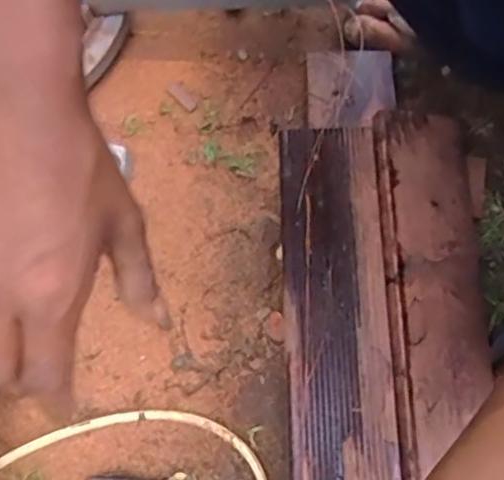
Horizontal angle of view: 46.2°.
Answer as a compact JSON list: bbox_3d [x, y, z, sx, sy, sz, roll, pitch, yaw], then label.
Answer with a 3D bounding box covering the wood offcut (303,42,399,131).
[{"bbox_3d":[0.100,-0.153,0.594,0.087,0.017,0.082,-1,73,0],"label":"wood offcut"}]

